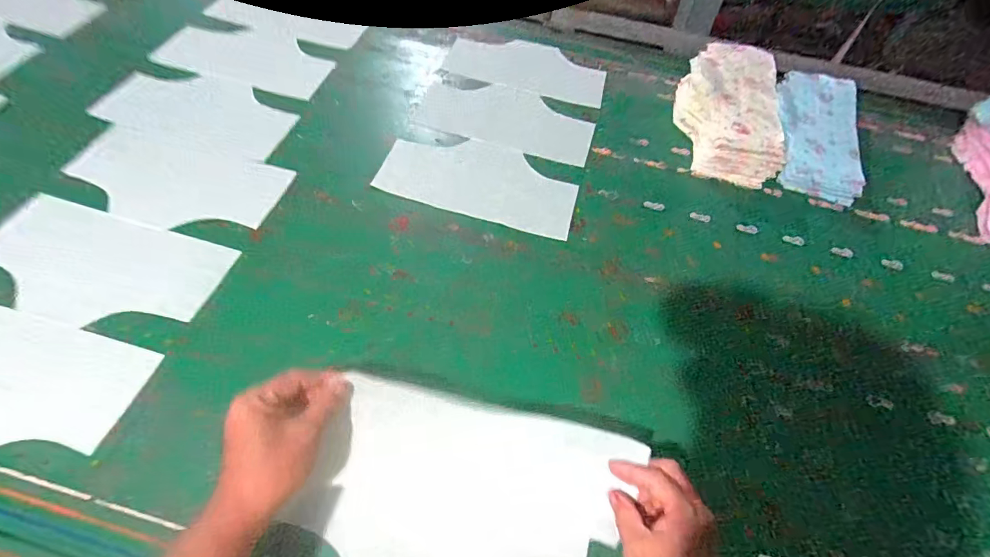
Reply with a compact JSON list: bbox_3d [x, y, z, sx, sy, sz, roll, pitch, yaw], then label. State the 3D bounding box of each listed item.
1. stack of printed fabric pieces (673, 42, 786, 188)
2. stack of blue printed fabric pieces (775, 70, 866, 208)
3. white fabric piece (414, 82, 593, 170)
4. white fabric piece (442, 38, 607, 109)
[{"bbox_3d":[0.437,-0.329,0.863,0.177,0.078,0.332,10,56,2],"label":"stack of printed fabric pieces"},{"bbox_3d":[0.592,-0.278,0.855,0.162,0.056,0.321,17,57,7],"label":"stack of blue printed fabric pieces"},{"bbox_3d":[0.021,-0.299,0.850,0.319,0.007,0.152,15,60,6],"label":"white fabric piece"},{"bbox_3d":[0.069,-0.441,0.945,0.322,0.008,0.183,18,57,8],"label":"white fabric piece"}]

